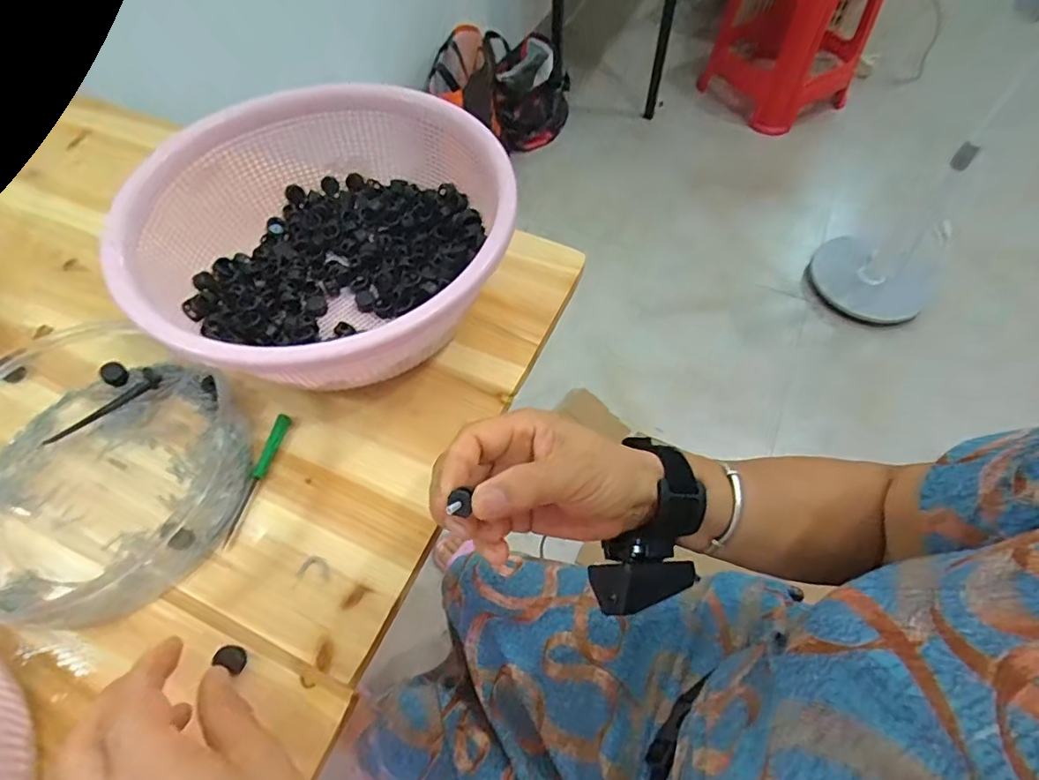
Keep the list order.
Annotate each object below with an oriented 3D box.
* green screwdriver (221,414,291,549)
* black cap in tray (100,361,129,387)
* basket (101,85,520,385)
[{"bbox_3d":[-0.185,0.061,0.380,0.009,0.008,0.096,10,60,7],"label":"green screwdriver"},{"bbox_3d":[-0.313,-0.012,0.417,0.015,0.014,0.014,-1,60,1],"label":"black cap in tray"},{"bbox_3d":[-0.131,-0.098,0.413,0.242,0.111,0.250,-1,60,1],"label":"basket"}]

